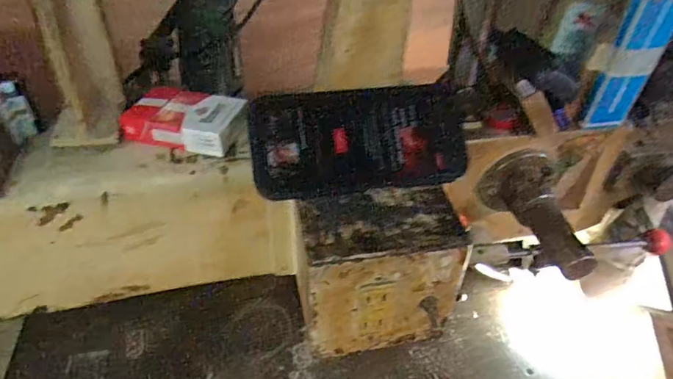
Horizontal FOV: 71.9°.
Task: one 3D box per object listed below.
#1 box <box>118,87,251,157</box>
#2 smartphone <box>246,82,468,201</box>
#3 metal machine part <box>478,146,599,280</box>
[{"bbox_3d":[-0.129,-0.060,0.394,0.101,0.025,0.055,9,40,7],"label":"box"},{"bbox_3d":[0.019,-0.042,0.371,0.170,0.007,0.085,-6,77,-9],"label":"smartphone"},{"bbox_3d":[0.181,0.025,0.408,0.065,0.060,0.116,-13,58,-15],"label":"metal machine part"}]

